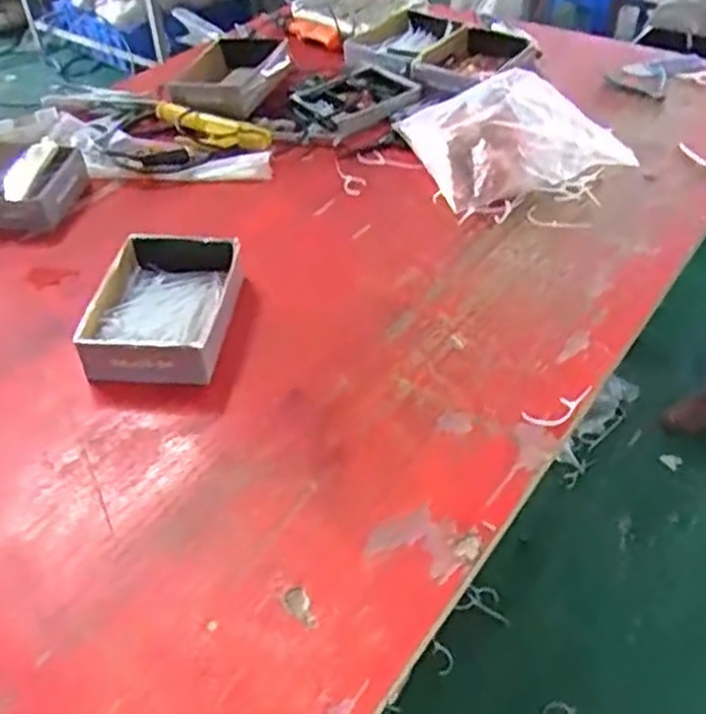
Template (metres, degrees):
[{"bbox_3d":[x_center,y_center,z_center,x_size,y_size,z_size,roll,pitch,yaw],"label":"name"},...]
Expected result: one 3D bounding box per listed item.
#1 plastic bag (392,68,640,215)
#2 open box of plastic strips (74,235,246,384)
[{"bbox_3d":[0.290,-0.395,1.377,0.349,0.102,0.284,-10,45,-11],"label":"plastic bag"},{"bbox_3d":[-0.262,-0.073,1.080,0.184,0.055,0.260,5,44,5],"label":"open box of plastic strips"}]

